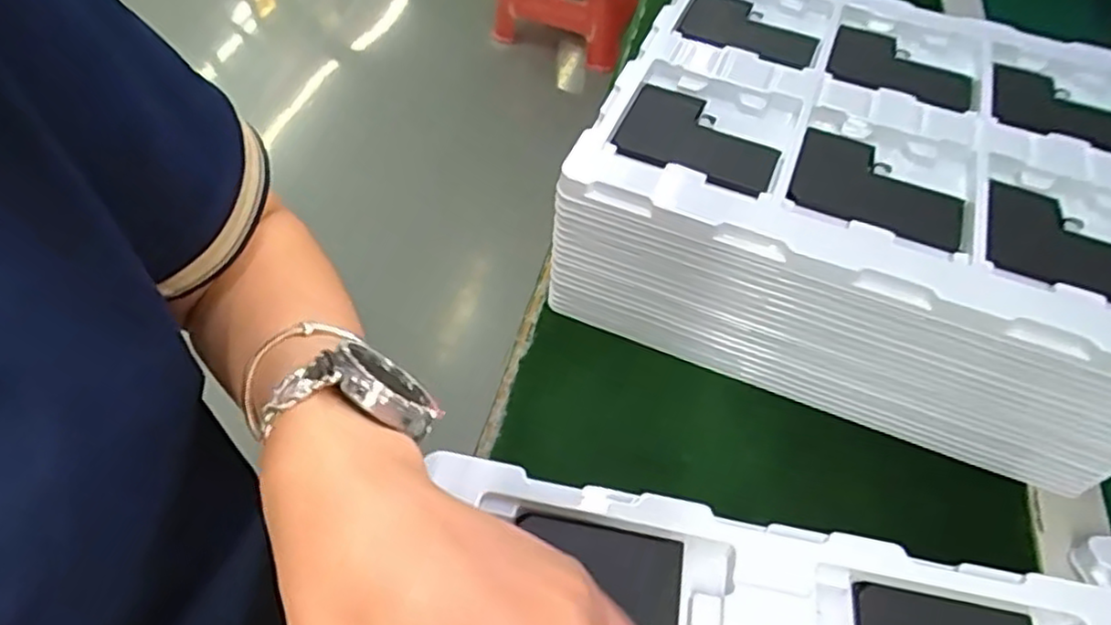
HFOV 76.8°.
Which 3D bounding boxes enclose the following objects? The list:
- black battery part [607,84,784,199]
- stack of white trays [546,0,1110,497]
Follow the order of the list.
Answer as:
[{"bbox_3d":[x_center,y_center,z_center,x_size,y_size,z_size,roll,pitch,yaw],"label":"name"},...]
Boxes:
[{"bbox_3d":[0.084,-0.101,0.403,0.088,0.012,0.074,19,54,11],"label":"black battery part"},{"bbox_3d":[0.198,-0.082,0.464,0.312,0.132,0.286,21,54,12],"label":"stack of white trays"}]

